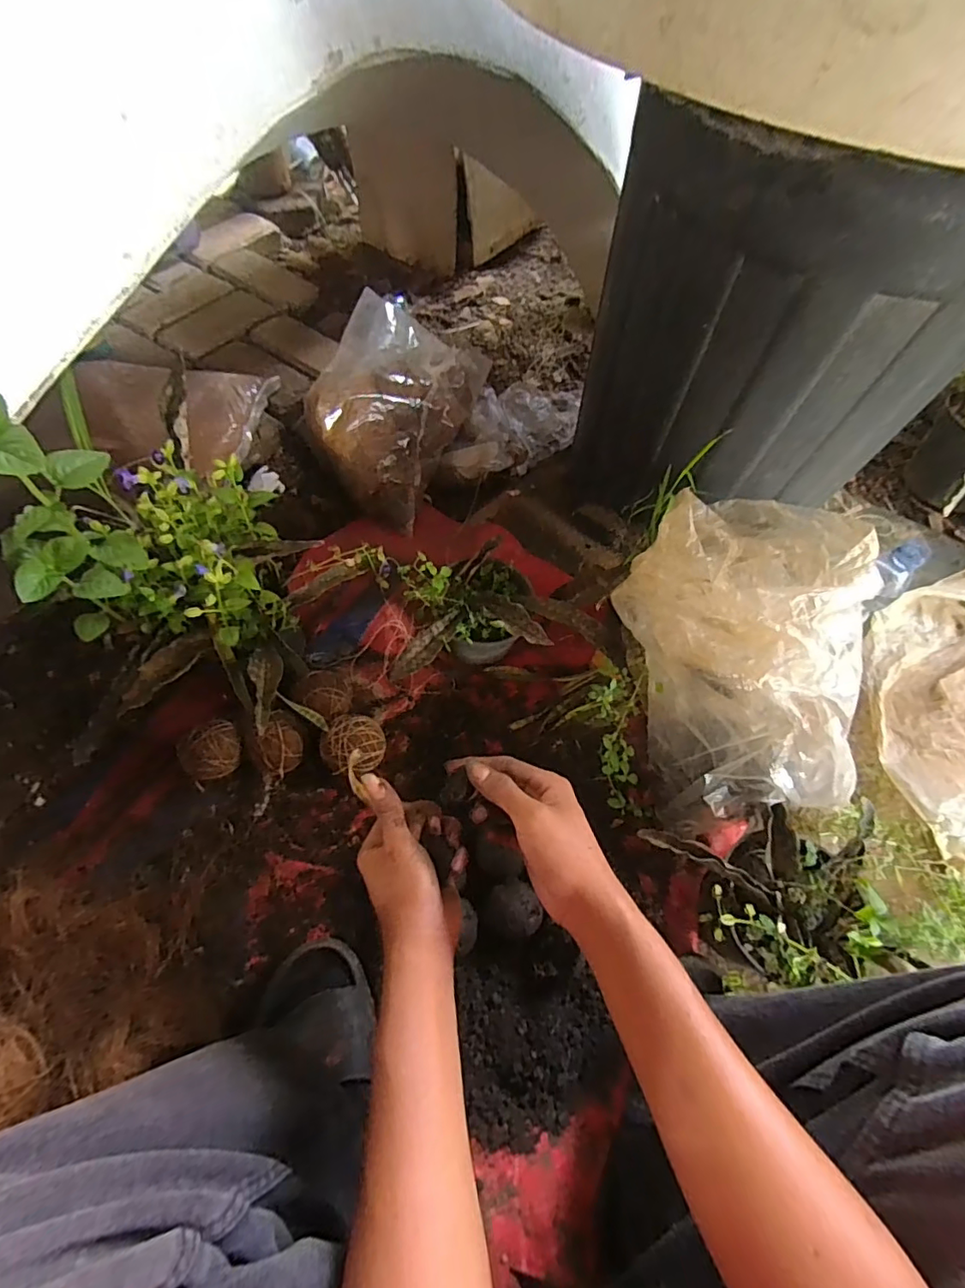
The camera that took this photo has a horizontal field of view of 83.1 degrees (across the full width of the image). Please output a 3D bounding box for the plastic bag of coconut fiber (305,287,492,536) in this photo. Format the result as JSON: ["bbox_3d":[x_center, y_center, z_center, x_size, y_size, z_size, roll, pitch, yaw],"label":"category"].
[{"bbox_3d":[-0.131,-0.379,0.826,0.172,0.233,0.293,21,62,8],"label":"plastic bag of coconut fiber"}]

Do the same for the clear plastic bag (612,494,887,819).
[{"bbox_3d":[0.274,-0.002,0.591,0.216,0.223,0.318,-8,62,-8],"label":"clear plastic bag"}]

